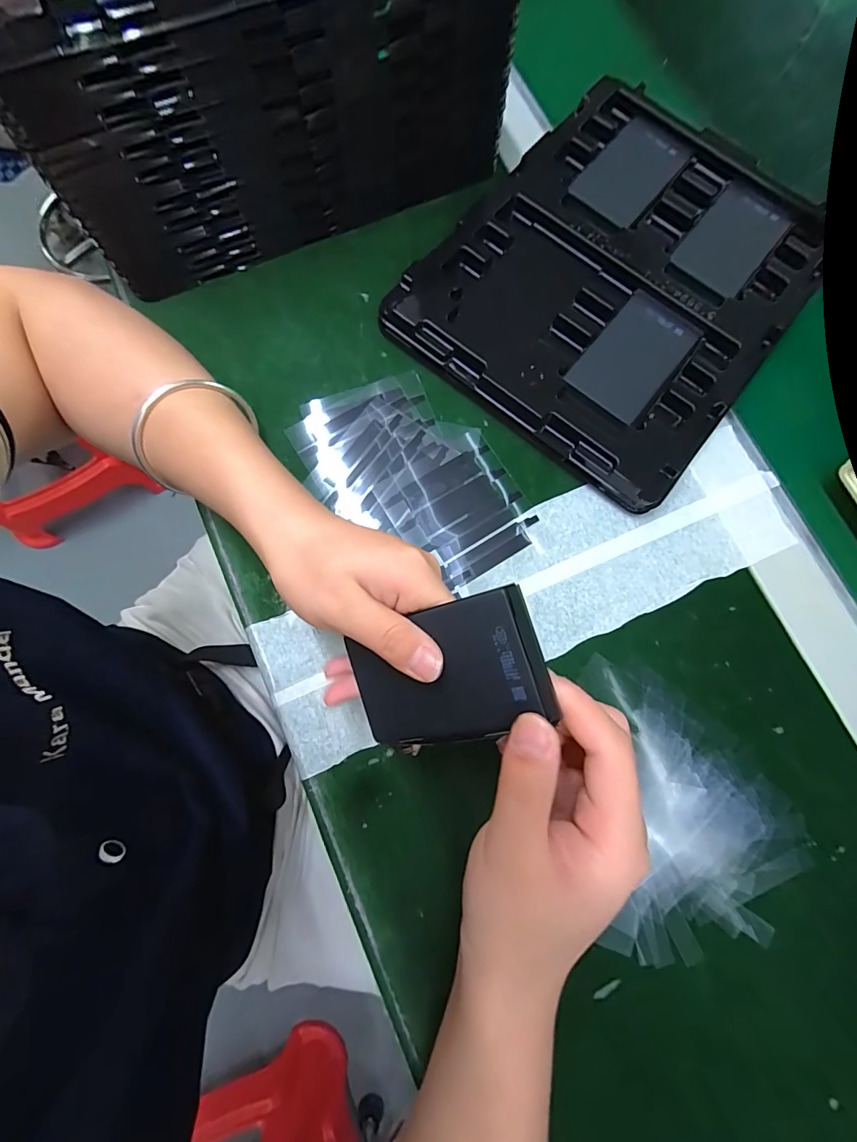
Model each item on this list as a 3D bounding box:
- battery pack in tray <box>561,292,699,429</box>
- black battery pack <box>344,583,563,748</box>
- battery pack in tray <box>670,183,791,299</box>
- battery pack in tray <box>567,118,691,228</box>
[{"bbox_3d":[0.134,-0.140,0.285,0.052,0.006,0.090,39,81,7],"label":"battery pack in tray"},{"bbox_3d":[0.005,0.045,0.185,0.089,0.004,0.055,-20,87,30],"label":"black battery pack"},{"bbox_3d":[0.219,-0.238,0.321,0.055,0.018,0.097,37,81,7],"label":"battery pack in tray"},{"bbox_3d":[0.150,-0.296,0.323,0.055,0.004,0.090,37,81,6],"label":"battery pack in tray"}]

